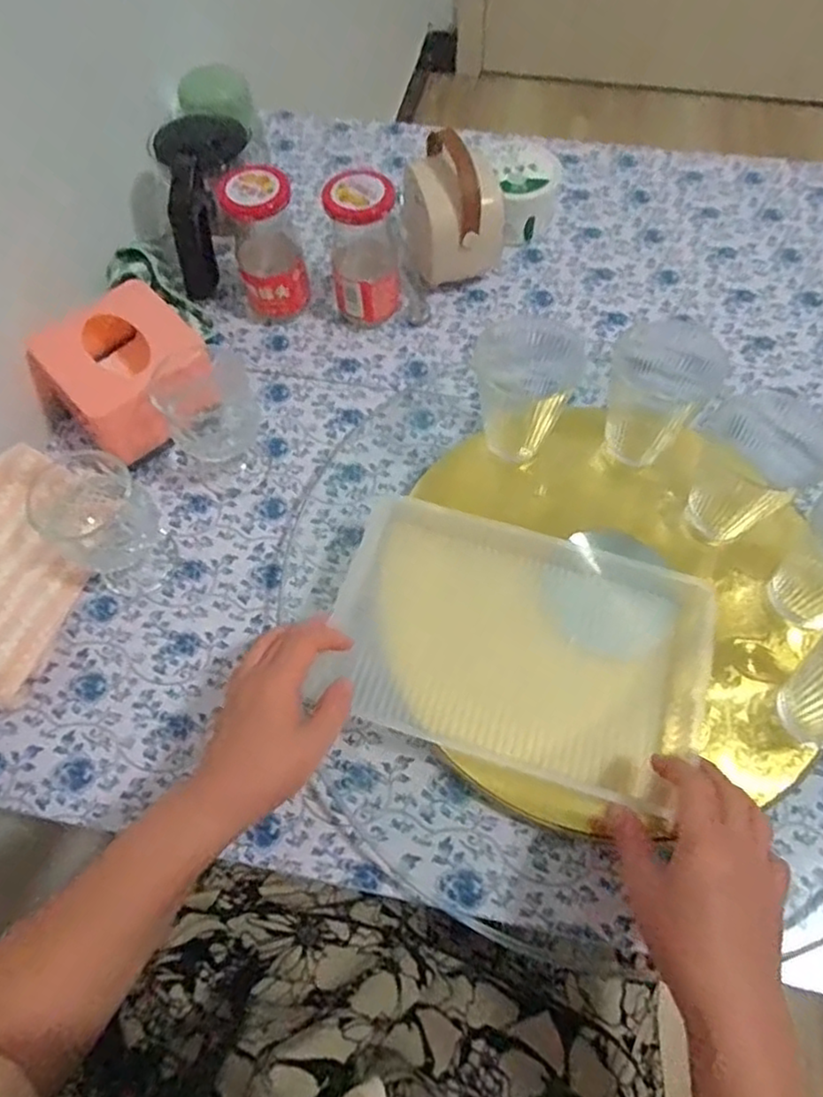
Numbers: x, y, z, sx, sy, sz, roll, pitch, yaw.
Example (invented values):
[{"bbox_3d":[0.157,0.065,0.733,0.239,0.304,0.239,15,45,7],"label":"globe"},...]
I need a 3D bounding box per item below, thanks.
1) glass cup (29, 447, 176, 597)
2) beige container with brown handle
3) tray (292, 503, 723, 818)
[{"bbox_3d":[-0.223,-0.019,0.481,0.078,0.094,0.069,40,70,18],"label":"glass cup"},{"bbox_3d":[0.038,-0.304,0.607,0.084,0.117,0.101,-12,64,-5],"label":"beige container with brown handle"},{"bbox_3d":[0.071,0.061,0.446,0.237,0.027,0.158,18,64,8],"label":"tray"}]

